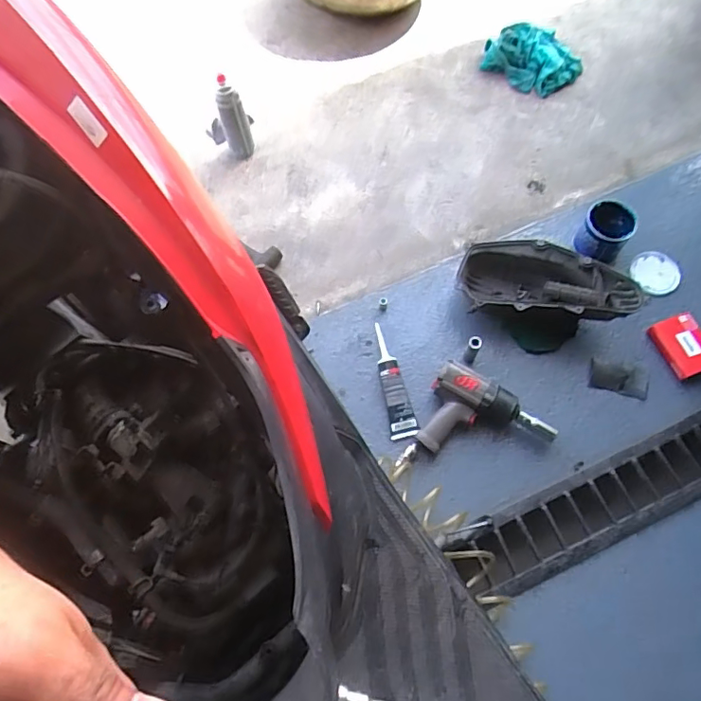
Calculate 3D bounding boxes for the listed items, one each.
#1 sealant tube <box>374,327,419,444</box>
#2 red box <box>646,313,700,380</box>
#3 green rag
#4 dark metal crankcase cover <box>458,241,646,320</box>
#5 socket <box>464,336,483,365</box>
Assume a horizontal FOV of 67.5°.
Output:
[{"bbox_3d":[0.089,0.056,1.067,0.054,0.033,0.244,-9,67,-2],"label":"sealant tube"},{"bbox_3d":[0.681,-0.010,1.074,0.093,0.029,0.126,-19,67,-7],"label":"red box"},{"bbox_3d":[0.477,-0.762,1.376,0.164,0.095,0.207,-40,71,-14],"label":"green rag"},{"bbox_3d":[0.402,-0.131,1.078,0.348,0.083,0.169,14,67,22],"label":"dark metal crankcase cover"},{"bbox_3d":[0.246,-0.001,1.056,0.025,0.079,0.029,2,67,3],"label":"socket"}]

